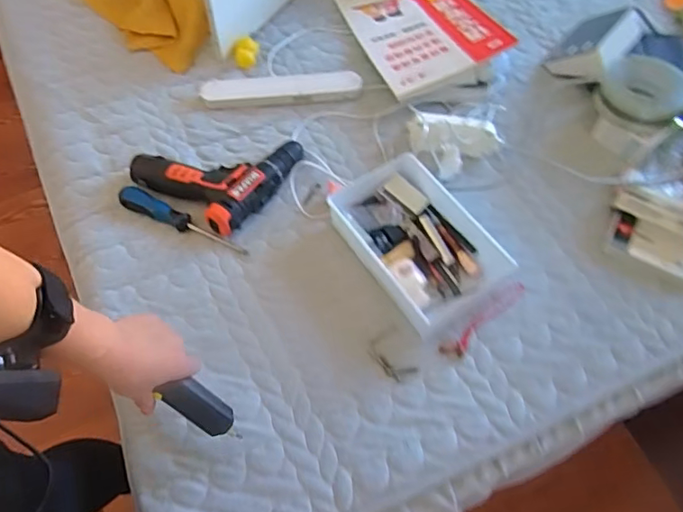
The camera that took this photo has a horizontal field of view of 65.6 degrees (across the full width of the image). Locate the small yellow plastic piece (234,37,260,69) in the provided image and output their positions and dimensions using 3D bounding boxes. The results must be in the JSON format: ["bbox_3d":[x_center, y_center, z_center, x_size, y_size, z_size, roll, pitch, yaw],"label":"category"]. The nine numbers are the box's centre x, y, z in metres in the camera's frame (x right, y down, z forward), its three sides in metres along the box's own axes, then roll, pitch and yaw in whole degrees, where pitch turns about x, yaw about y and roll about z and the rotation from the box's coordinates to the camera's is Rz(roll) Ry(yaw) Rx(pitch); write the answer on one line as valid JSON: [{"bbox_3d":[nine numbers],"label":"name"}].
[{"bbox_3d":[-0.162,-0.342,0.890,0.037,0.027,0.044,13,65,7],"label":"small yellow plastic piece"}]

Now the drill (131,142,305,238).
[{"bbox_3d":[-0.179,-0.136,0.780,0.177,0.055,0.181,32,69,15],"label":"drill"}]

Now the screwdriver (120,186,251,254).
[{"bbox_3d":[-0.219,-0.051,0.741,0.194,0.025,0.030,20,66,10],"label":"screwdriver"}]

